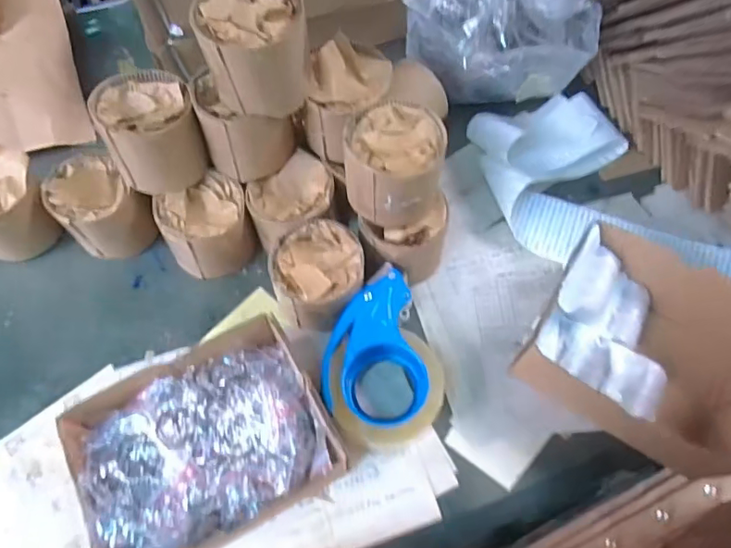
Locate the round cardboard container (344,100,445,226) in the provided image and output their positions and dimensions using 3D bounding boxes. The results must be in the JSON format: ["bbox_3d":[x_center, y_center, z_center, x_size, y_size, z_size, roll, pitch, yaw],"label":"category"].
[{"bbox_3d":[0.029,-0.104,0.516,0.093,0.084,0.087,0,64,0],"label":"round cardboard container"}]

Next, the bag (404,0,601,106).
[{"bbox_3d":[0.154,-0.289,0.635,0.214,0.160,0.115,4,64,2],"label":"bag"}]

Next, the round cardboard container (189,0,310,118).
[{"bbox_3d":[-0.097,-0.201,0.470,0.088,0.085,0.083,0,64,0],"label":"round cardboard container"}]

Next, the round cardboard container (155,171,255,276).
[{"bbox_3d":[-0.167,-0.049,0.572,0.086,0.083,0.079,0,64,0],"label":"round cardboard container"}]

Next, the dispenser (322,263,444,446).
[{"bbox_3d":[0.017,0.081,0.519,0.107,0.058,0.161,2,64,1],"label":"dispenser"}]

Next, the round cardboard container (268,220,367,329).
[{"bbox_3d":[-0.047,0.003,0.542,0.088,0.071,0.096,0,64,0],"label":"round cardboard container"}]

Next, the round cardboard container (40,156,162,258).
[{"bbox_3d":[-0.285,-0.068,0.579,0.104,0.085,0.079,39,70,17],"label":"round cardboard container"}]

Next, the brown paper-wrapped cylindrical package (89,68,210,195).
[{"bbox_3d":[-0.209,-0.141,0.535,0.086,0.087,0.093,0,64,0],"label":"brown paper-wrapped cylindrical package"}]

